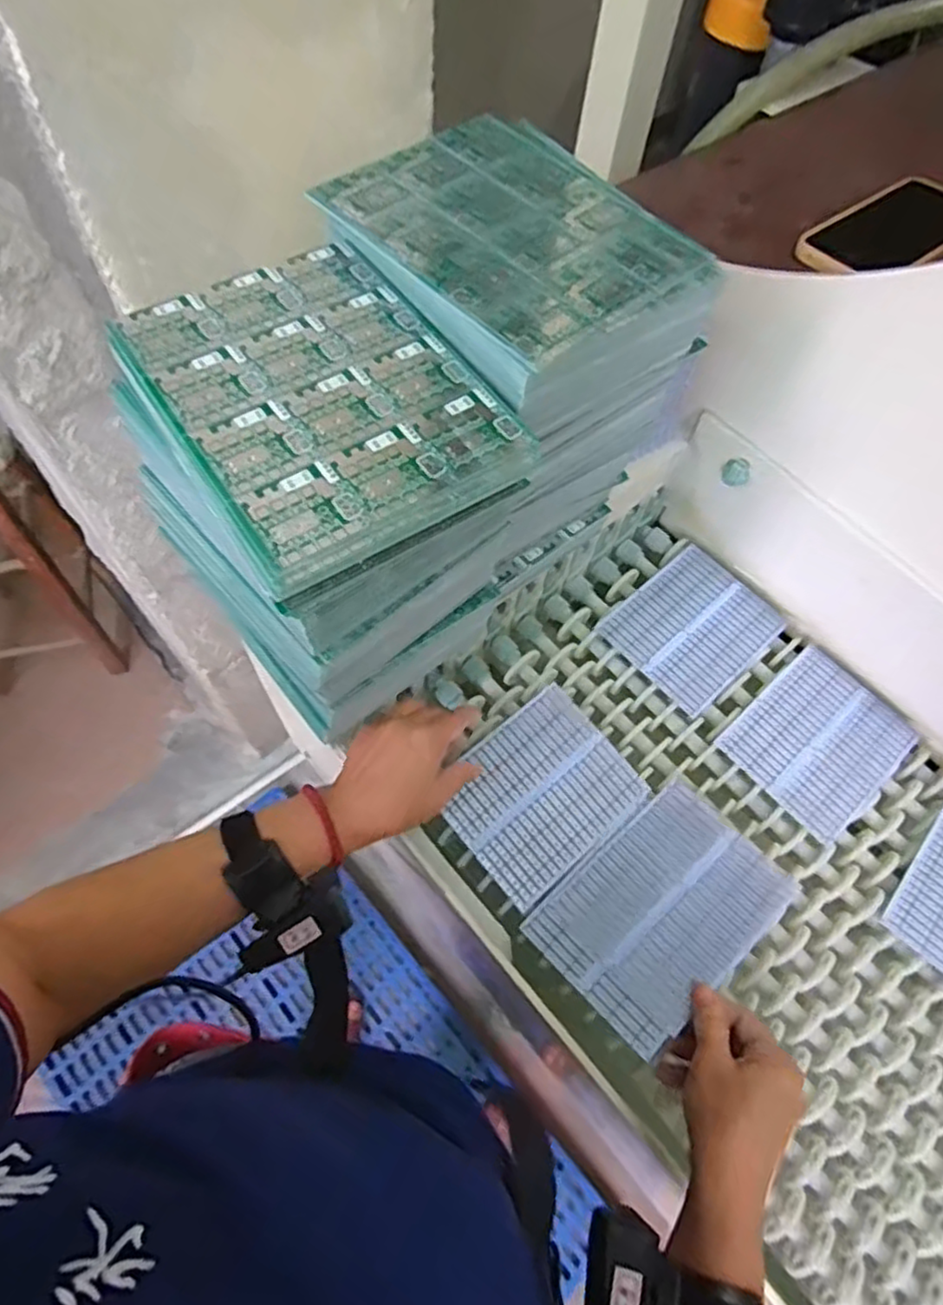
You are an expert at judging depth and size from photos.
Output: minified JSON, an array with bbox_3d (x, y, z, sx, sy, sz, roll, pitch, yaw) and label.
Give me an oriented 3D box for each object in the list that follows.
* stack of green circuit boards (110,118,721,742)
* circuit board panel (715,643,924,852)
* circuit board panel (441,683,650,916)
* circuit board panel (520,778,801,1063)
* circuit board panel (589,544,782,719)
[{"bbox_3d":[-0.034,-0.134,0.433,0.191,0.205,0.306,43,68,15],"label":"stack of green circuit boards"},{"bbox_3d":[0.308,0.075,0.596,0.147,0.010,0.121,-39,73,-20],"label":"circuit board panel"},{"bbox_3d":[0.057,0.113,0.552,0.146,0.004,0.120,-37,77,-19],"label":"circuit board panel"},{"bbox_3d":[0.143,0.190,0.506,0.171,0.007,0.119,-38,61,-18],"label":"circuit board panel"},{"bbox_3d":[0.210,-0.026,0.642,0.141,0.012,0.122,-40,73,-21],"label":"circuit board panel"}]

